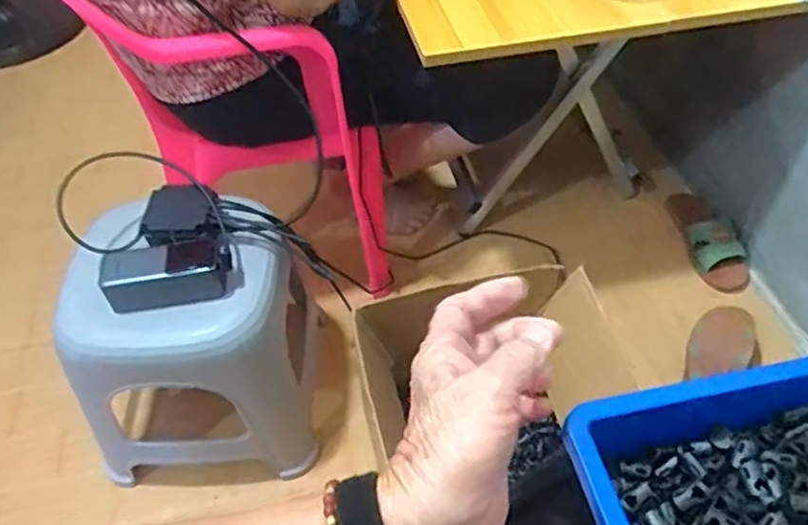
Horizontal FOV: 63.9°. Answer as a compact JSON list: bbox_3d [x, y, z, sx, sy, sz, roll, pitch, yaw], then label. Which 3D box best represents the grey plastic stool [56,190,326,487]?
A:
[{"bbox_3d":[-0.277,0.083,0.862,0.263,0.272,0.240,-6,50,-3],"label":"grey plastic stool"}]

